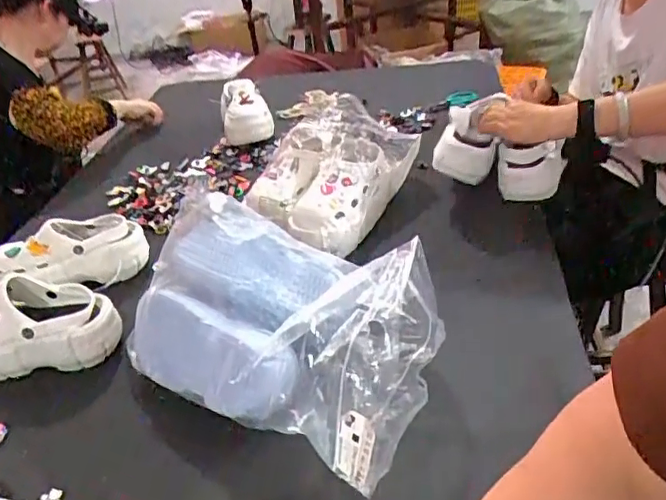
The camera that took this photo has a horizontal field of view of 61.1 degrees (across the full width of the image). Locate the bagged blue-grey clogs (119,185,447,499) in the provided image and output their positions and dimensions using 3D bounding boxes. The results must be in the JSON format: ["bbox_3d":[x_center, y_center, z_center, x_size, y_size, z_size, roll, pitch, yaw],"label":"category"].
[{"bbox_3d":[-0.074,0.086,0.697,0.384,0.147,0.245,14,41,26],"label":"bagged blue-grey clogs"}]

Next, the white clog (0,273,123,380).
[{"bbox_3d":[-0.419,0.104,0.776,0.235,0.096,0.092,-7,36,0],"label":"white clog"}]

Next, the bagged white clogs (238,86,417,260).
[{"bbox_3d":[-0.007,-0.149,1.012,0.222,0.158,0.306,17,42,30],"label":"bagged white clogs"}]

